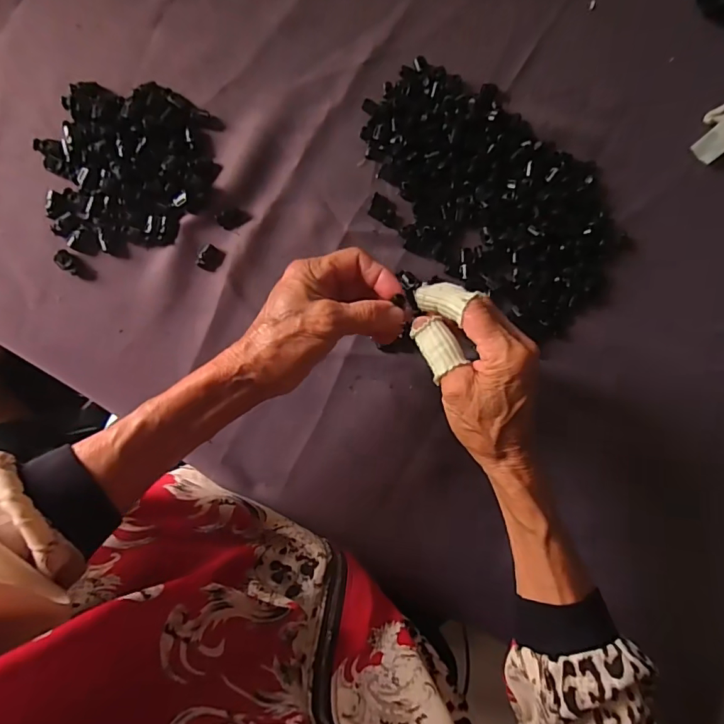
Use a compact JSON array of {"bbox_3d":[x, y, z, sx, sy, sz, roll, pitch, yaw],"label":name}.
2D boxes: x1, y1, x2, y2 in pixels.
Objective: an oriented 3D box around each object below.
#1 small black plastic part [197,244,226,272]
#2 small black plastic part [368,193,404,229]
[{"bbox_3d":[-0.127,-0.087,0.397,0.019,0.005,0.020,28,83,-6],"label":"small black plastic part"},{"bbox_3d":[0.022,-0.133,0.420,0.033,0.004,0.021,28,83,-6],"label":"small black plastic part"}]

